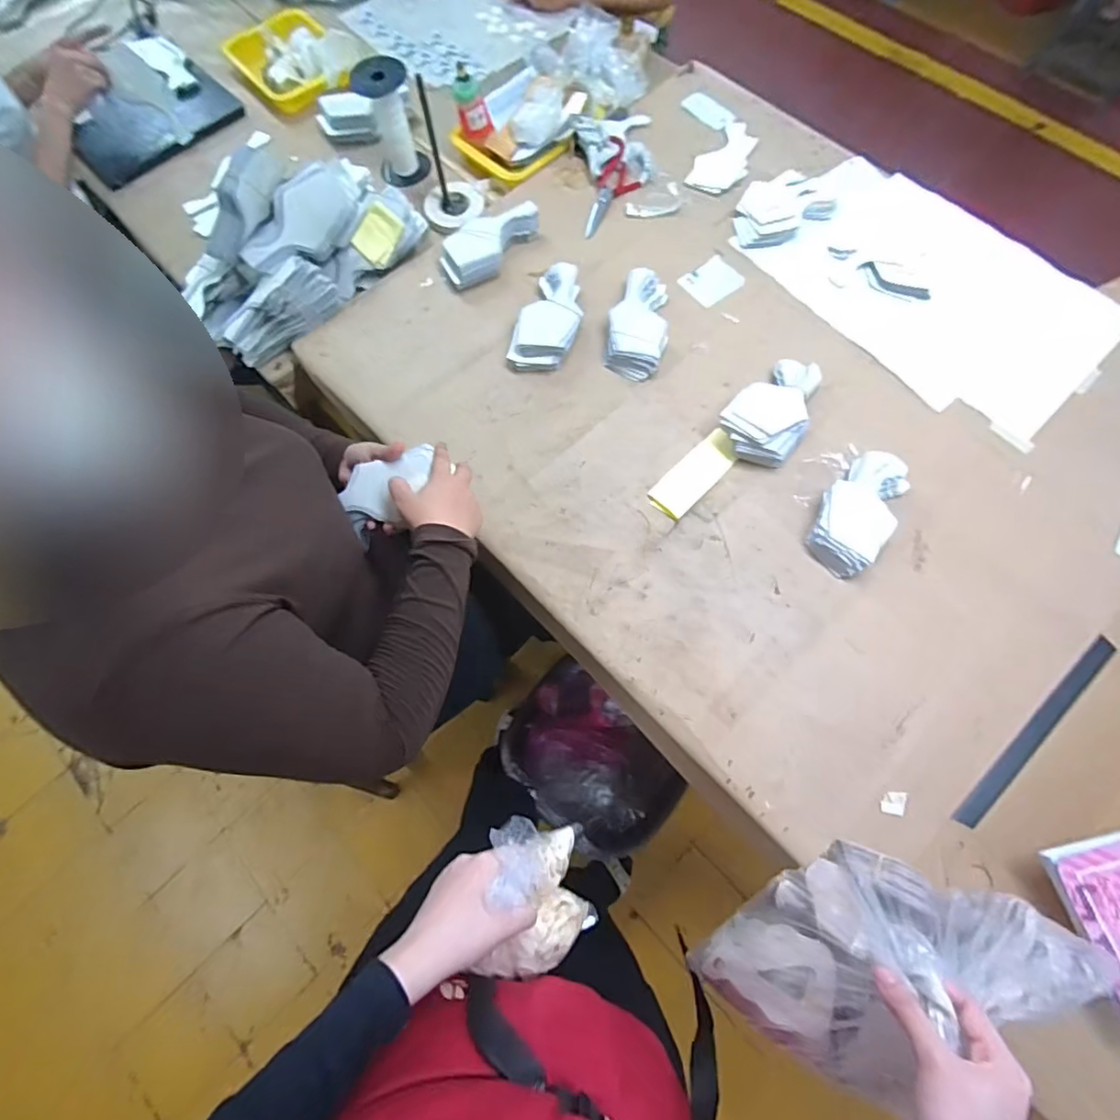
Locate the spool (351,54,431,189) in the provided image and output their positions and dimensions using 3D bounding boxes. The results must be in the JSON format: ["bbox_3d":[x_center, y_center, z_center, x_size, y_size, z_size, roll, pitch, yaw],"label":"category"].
[{"bbox_3d":[-0.298,-0.770,1.021,0.094,0.163,0.112,-10,72,-2],"label":"spool"}]

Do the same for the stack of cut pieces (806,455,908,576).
[{"bbox_3d":[0.408,-0.069,0.777,0.098,0.041,0.187,36,77,12],"label":"stack of cut pieces"}]

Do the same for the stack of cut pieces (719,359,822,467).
[{"bbox_3d":[0.310,-0.220,0.817,0.106,0.051,0.188,36,77,12],"label":"stack of cut pieces"}]

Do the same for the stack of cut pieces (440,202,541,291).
[{"bbox_3d":[-0.117,-0.527,0.948,0.083,0.047,0.188,39,77,13],"label":"stack of cut pieces"}]

